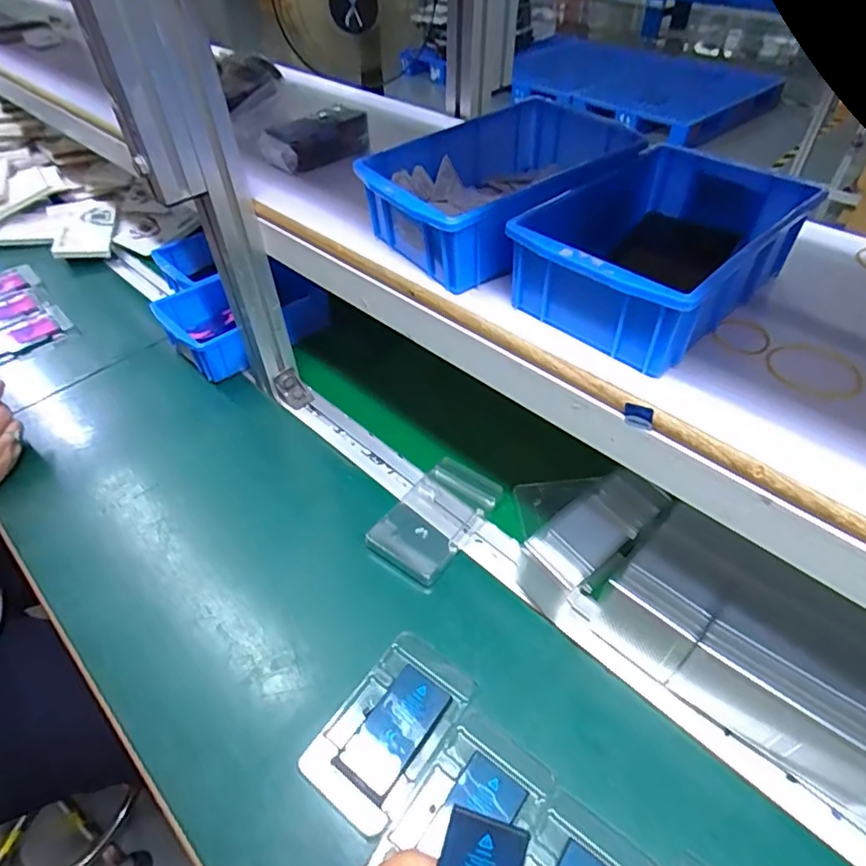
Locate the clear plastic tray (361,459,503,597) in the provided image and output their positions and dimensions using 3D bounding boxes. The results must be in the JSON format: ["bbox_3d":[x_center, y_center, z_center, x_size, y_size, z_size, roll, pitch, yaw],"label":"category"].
[{"bbox_3d":[0.006,0.079,0.548,0.076,0.017,0.144,28,53,25],"label":"clear plastic tray"}]

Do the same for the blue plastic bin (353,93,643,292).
[{"bbox_3d":[0.053,-0.198,0.457,0.204,0.070,0.140,-24,50,-21],"label":"blue plastic bin"}]

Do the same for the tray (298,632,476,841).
[{"bbox_3d":[-0.031,0.222,0.425,0.075,0.010,0.126,28,53,25],"label":"tray"}]

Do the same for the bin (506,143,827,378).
[{"bbox_3d":[0.160,-0.131,0.400,0.201,0.063,0.132,-34,54,-28],"label":"bin"}]

